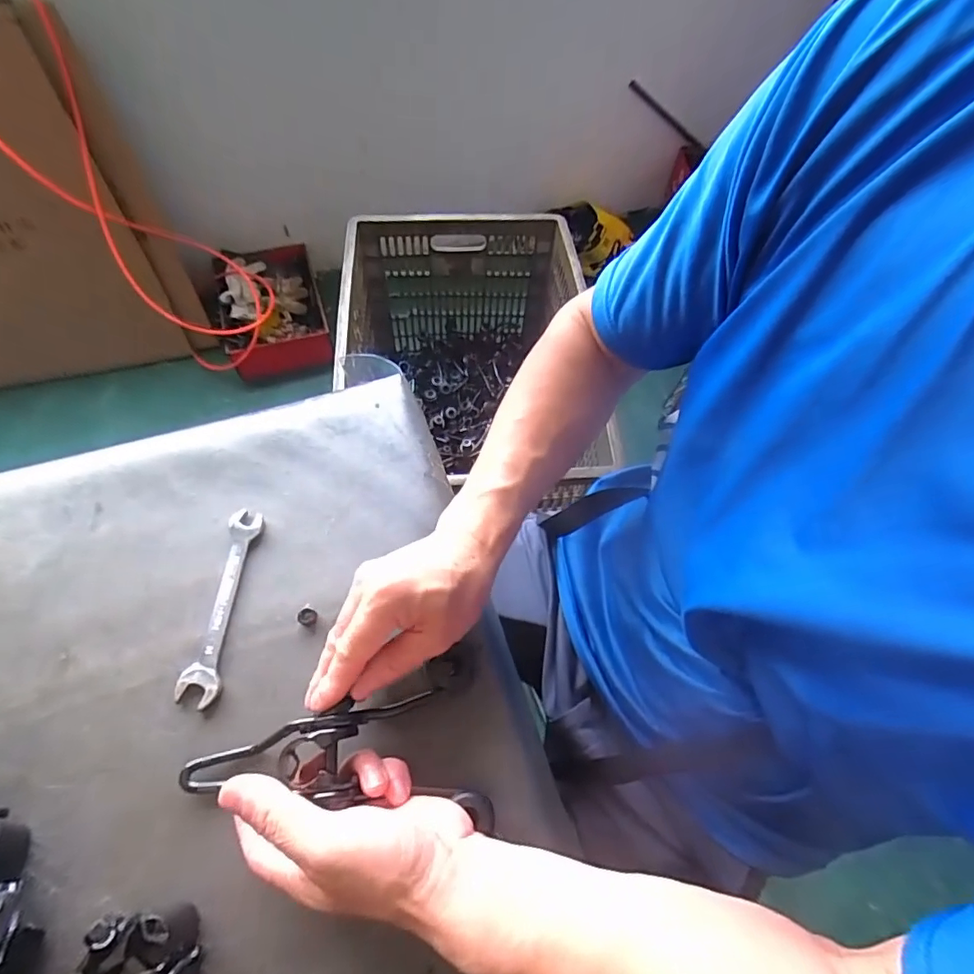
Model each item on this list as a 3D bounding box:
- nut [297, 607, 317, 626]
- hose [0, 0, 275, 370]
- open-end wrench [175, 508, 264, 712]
[{"bbox_3d":[-0.134,0.097,0.378,0.015,0.007,0.013,24,64,9],"label":"nut"},{"bbox_3d":[-0.703,-0.587,1.026,0.339,0.821,0.273,-32,69,-18],"label":"hose"},{"bbox_3d":[-0.198,0.085,0.380,0.027,0.007,0.142,3,62,-2],"label":"open-end wrench"}]

